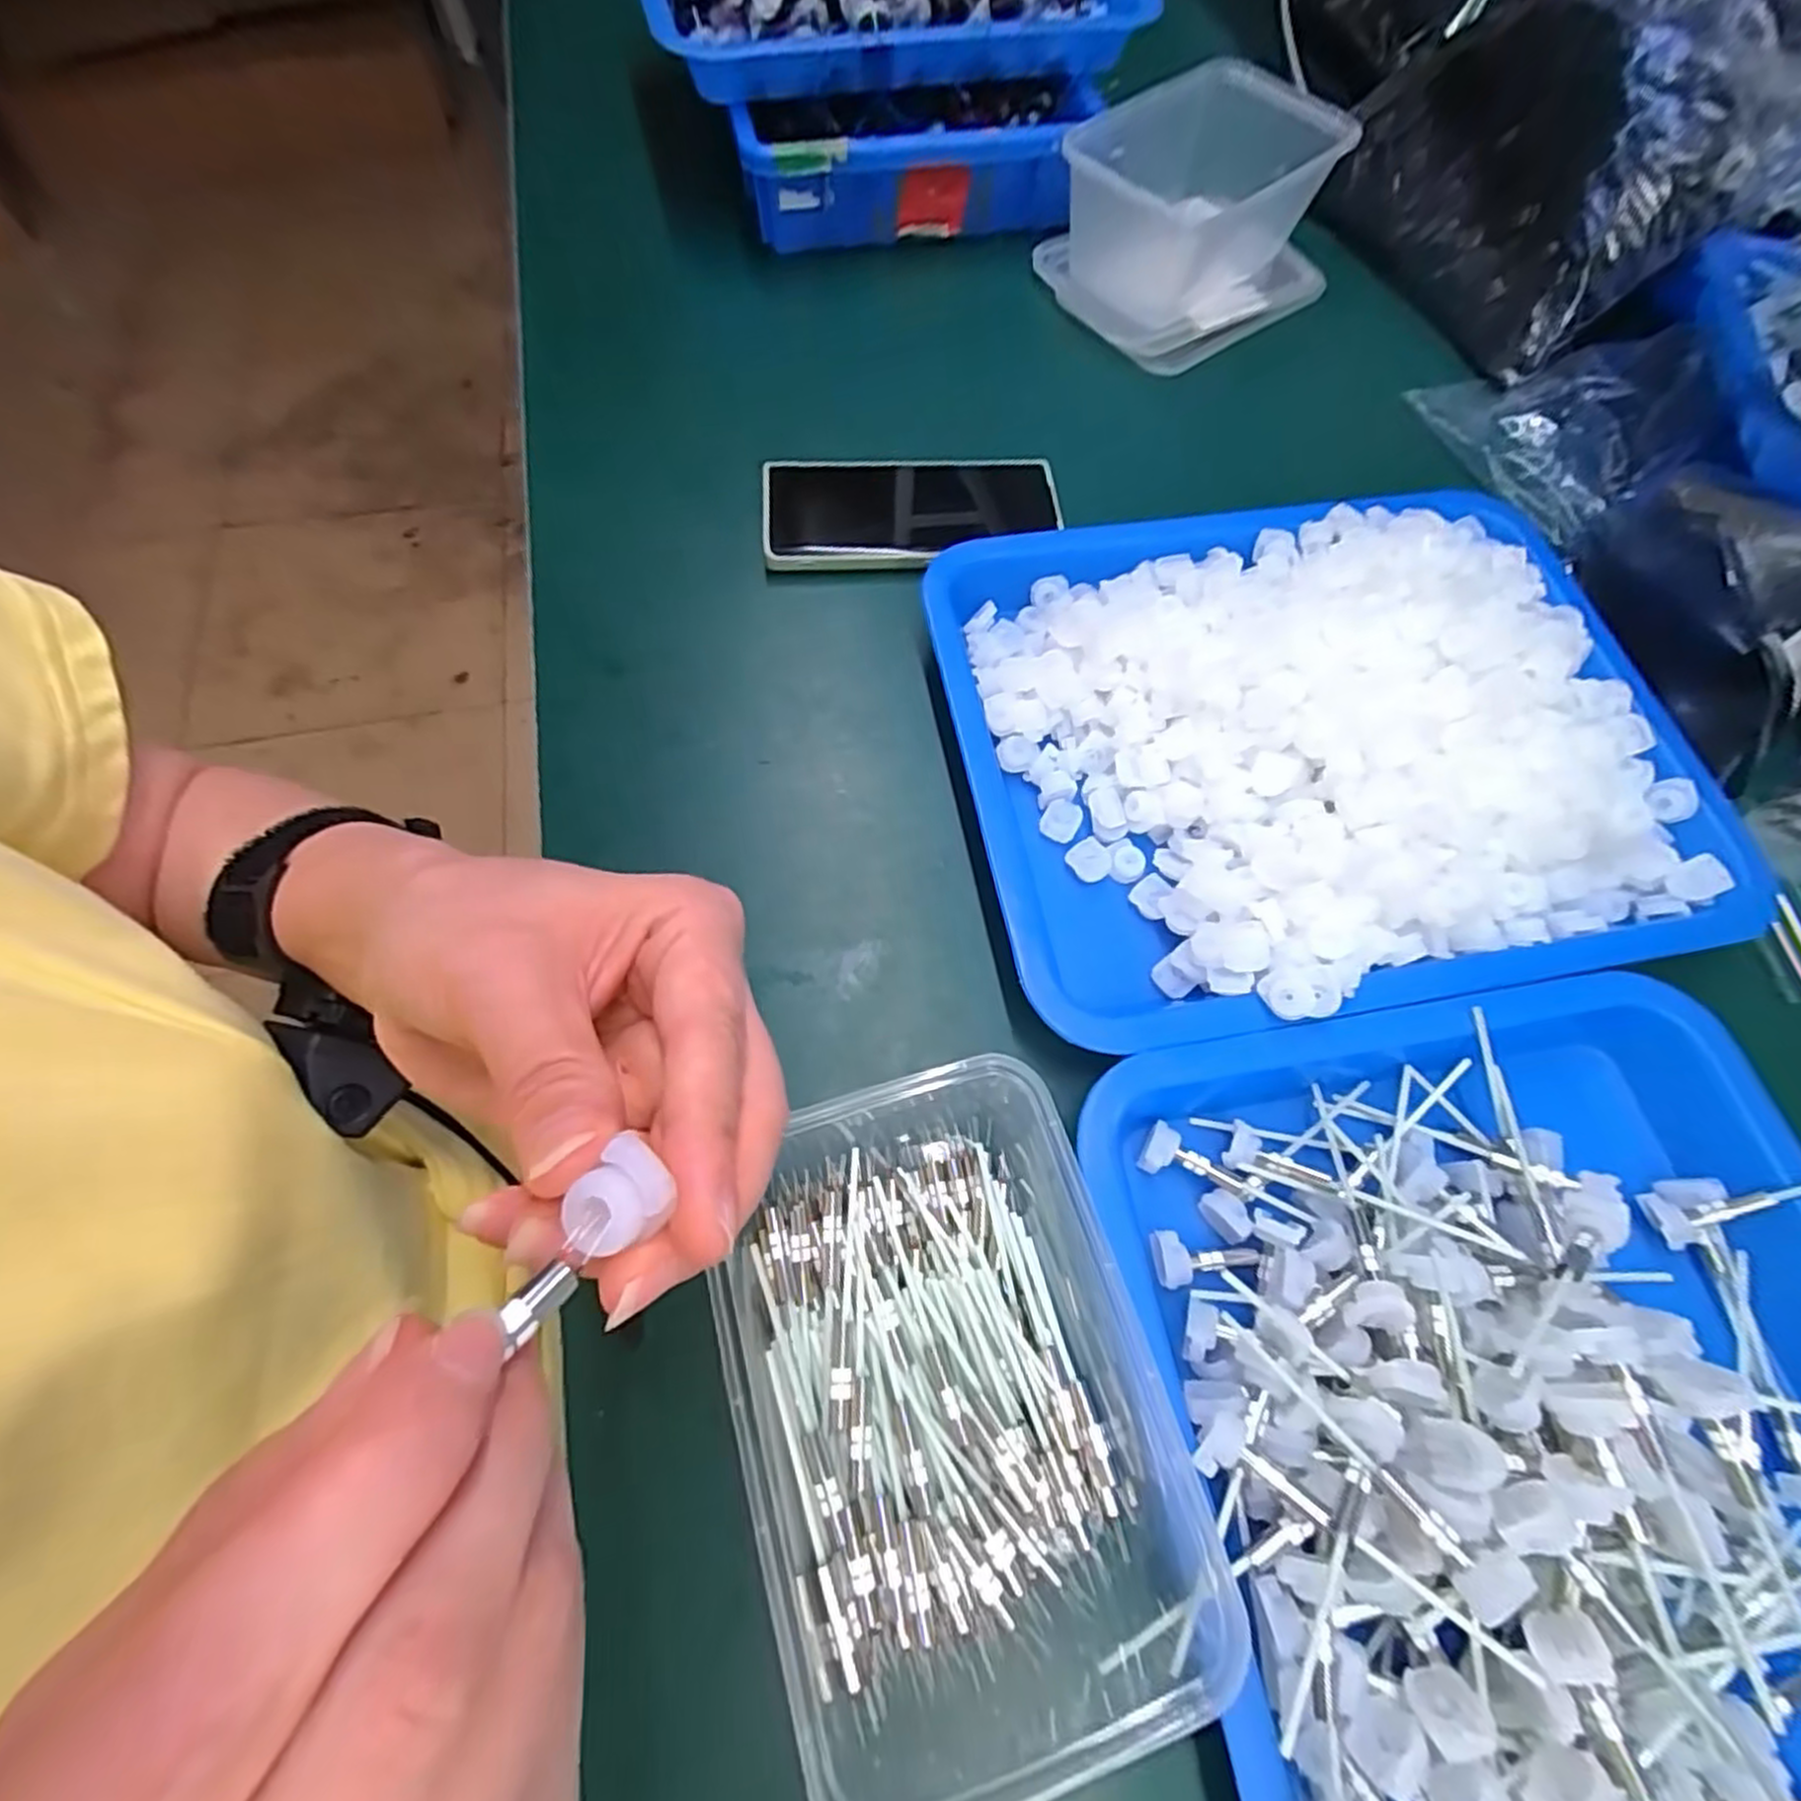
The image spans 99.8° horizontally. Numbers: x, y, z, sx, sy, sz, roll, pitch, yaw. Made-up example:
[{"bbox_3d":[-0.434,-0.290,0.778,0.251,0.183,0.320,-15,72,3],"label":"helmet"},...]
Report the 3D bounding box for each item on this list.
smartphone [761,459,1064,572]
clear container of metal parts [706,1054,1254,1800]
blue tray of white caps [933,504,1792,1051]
[{"bbox_3d":[0.007,-0.218,0.421,0.165,0.014,0.074,-4,67,-3],"label":"smartphone"},{"bbox_3d":[0.017,0.149,0.237,0.129,0.056,0.175,-15,68,-8],"label":"clear container of metal parts"},{"bbox_3d":[0.186,-0.081,0.338,0.318,0.043,0.257,-9,68,-5],"label":"blue tray of white caps"}]

